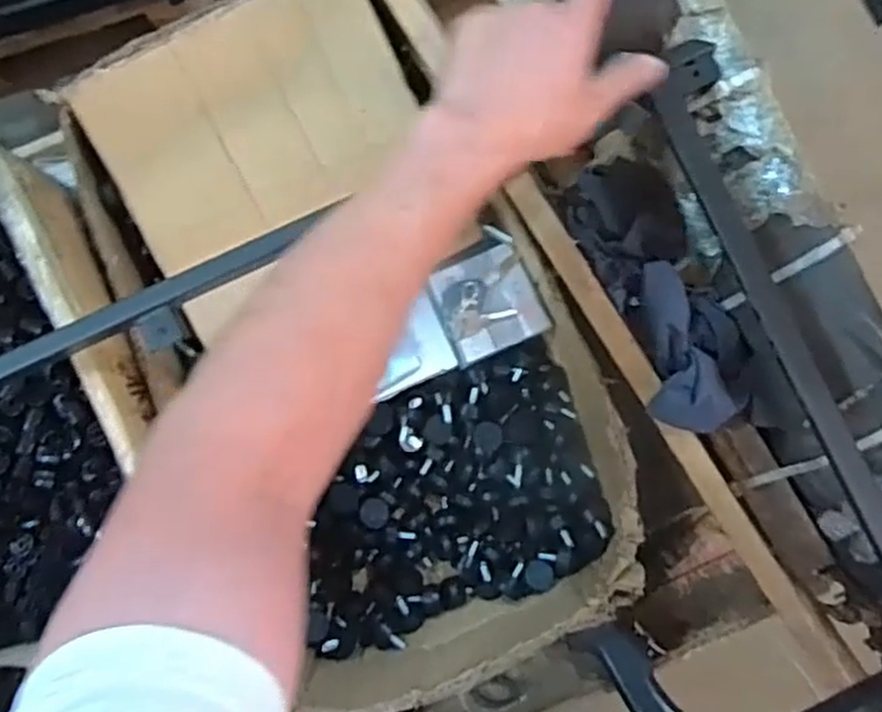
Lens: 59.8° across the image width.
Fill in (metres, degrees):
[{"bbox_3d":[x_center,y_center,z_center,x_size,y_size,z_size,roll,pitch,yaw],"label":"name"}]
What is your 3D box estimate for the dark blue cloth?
[{"bbox_3d":[0.170,-0.050,0.595,0.085,0.052,0.224,-24,87,-2],"label":"dark blue cloth"}]

